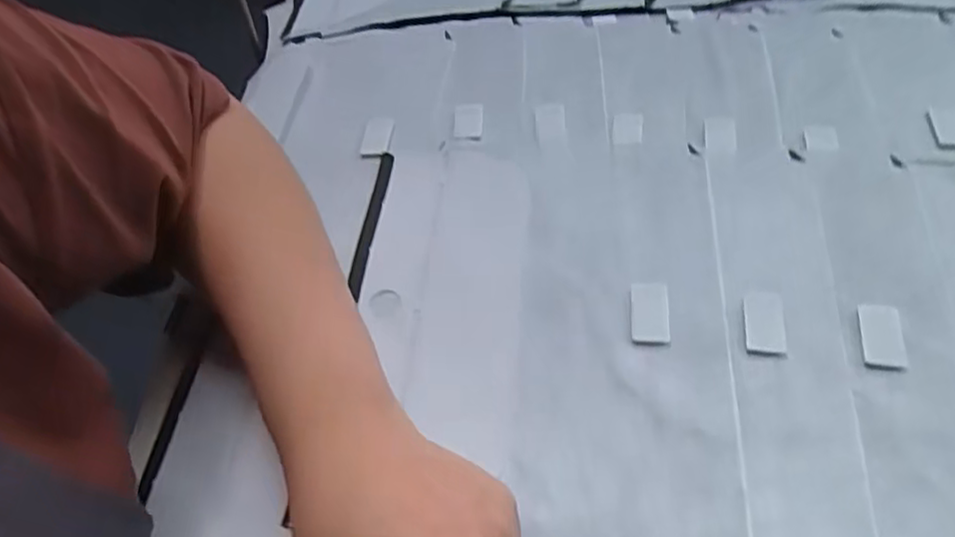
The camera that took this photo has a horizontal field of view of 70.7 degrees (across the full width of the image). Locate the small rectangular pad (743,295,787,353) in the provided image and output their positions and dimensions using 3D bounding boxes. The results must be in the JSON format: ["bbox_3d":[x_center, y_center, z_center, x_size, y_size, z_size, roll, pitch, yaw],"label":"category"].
[{"bbox_3d":[0.143,0.027,0.335,0.018,0.004,0.033,6,51,11],"label":"small rectangular pad"}]

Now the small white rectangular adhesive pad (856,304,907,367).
[{"bbox_3d":[0.195,0.031,0.324,0.020,0.004,0.034,6,51,11],"label":"small white rectangular adhesive pad"}]

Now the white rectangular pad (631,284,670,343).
[{"bbox_3d":[0.088,0.022,0.341,0.019,0.004,0.035,3,51,9],"label":"white rectangular pad"}]

